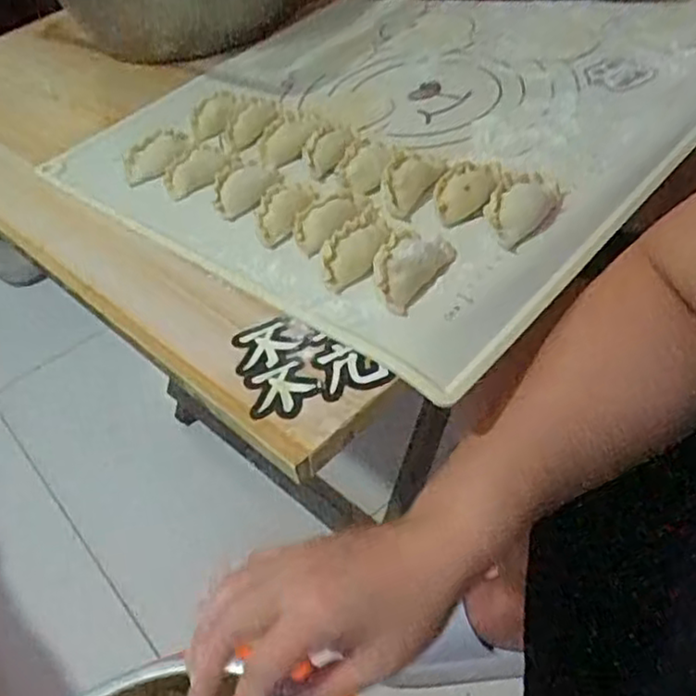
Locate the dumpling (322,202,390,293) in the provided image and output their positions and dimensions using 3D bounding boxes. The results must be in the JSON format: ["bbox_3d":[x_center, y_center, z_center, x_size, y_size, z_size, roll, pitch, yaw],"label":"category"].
[{"bbox_3d":[0.004,-0.058,0.423,0.024,0.020,0.058,13,48,19],"label":"dumpling"}]

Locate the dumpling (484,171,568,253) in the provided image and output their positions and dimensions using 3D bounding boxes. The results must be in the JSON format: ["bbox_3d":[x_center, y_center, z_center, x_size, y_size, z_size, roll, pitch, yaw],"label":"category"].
[{"bbox_3d":[0.104,-0.084,0.429,0.035,0.018,0.063,18,50,24],"label":"dumpling"}]

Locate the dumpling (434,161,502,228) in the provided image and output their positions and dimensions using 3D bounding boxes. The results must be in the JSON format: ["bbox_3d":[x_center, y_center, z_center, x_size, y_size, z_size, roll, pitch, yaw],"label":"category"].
[{"bbox_3d":[0.074,-0.099,0.447,0.029,0.015,0.060,21,52,26],"label":"dumpling"}]

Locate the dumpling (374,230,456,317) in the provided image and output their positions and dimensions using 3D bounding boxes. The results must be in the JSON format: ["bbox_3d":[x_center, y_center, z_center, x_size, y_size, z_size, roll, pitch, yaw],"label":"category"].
[{"bbox_3d":[0.034,-0.047,0.403,0.029,0.019,0.057,21,51,26],"label":"dumpling"}]

